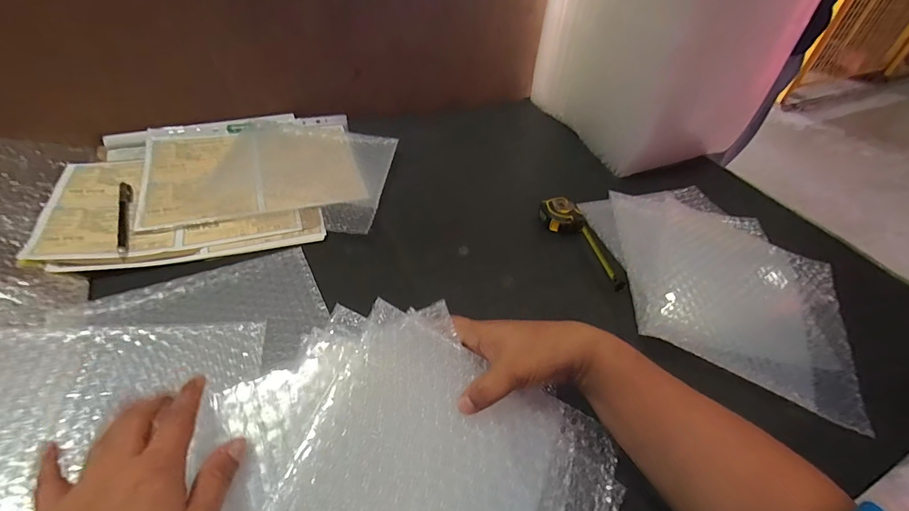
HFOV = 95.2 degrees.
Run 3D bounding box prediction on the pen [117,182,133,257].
[{"bbox_3d":[-0.424,-0.050,0.534,0.016,0.010,0.144,-17,49,-21],"label":"pen"}]

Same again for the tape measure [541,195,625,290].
[{"bbox_3d":[0.180,-0.021,0.564,0.050,0.033,0.168,-19,49,-23],"label":"tape measure"}]

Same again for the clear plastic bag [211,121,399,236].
[{"bbox_3d":[-0.227,-0.128,0.628,0.246,0.011,0.227,7,50,0],"label":"clear plastic bag"}]

